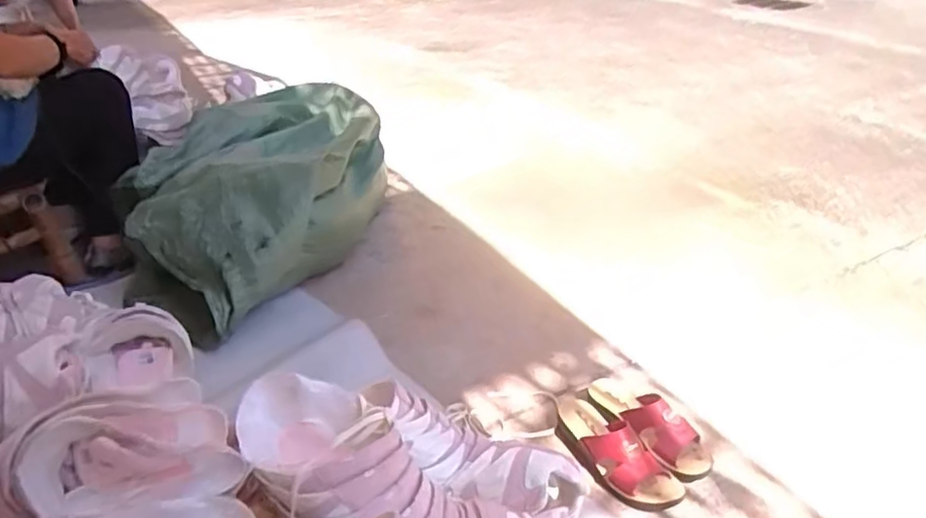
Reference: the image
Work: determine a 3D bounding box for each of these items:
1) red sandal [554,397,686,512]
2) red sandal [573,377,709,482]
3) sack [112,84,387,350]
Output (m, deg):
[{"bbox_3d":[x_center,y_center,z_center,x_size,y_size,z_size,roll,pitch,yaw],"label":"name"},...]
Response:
[{"bbox_3d":[0.225,0.286,0.976,0.090,0.079,0.235,-22,37,-29],"label":"red sandal"},{"bbox_3d":[0.295,0.253,1.034,0.101,0.076,0.238,-18,35,-25],"label":"red sandal"},{"bbox_3d":[-0.425,-0.145,1.466,0.650,0.314,0.509,-27,40,-35],"label":"sack"}]

